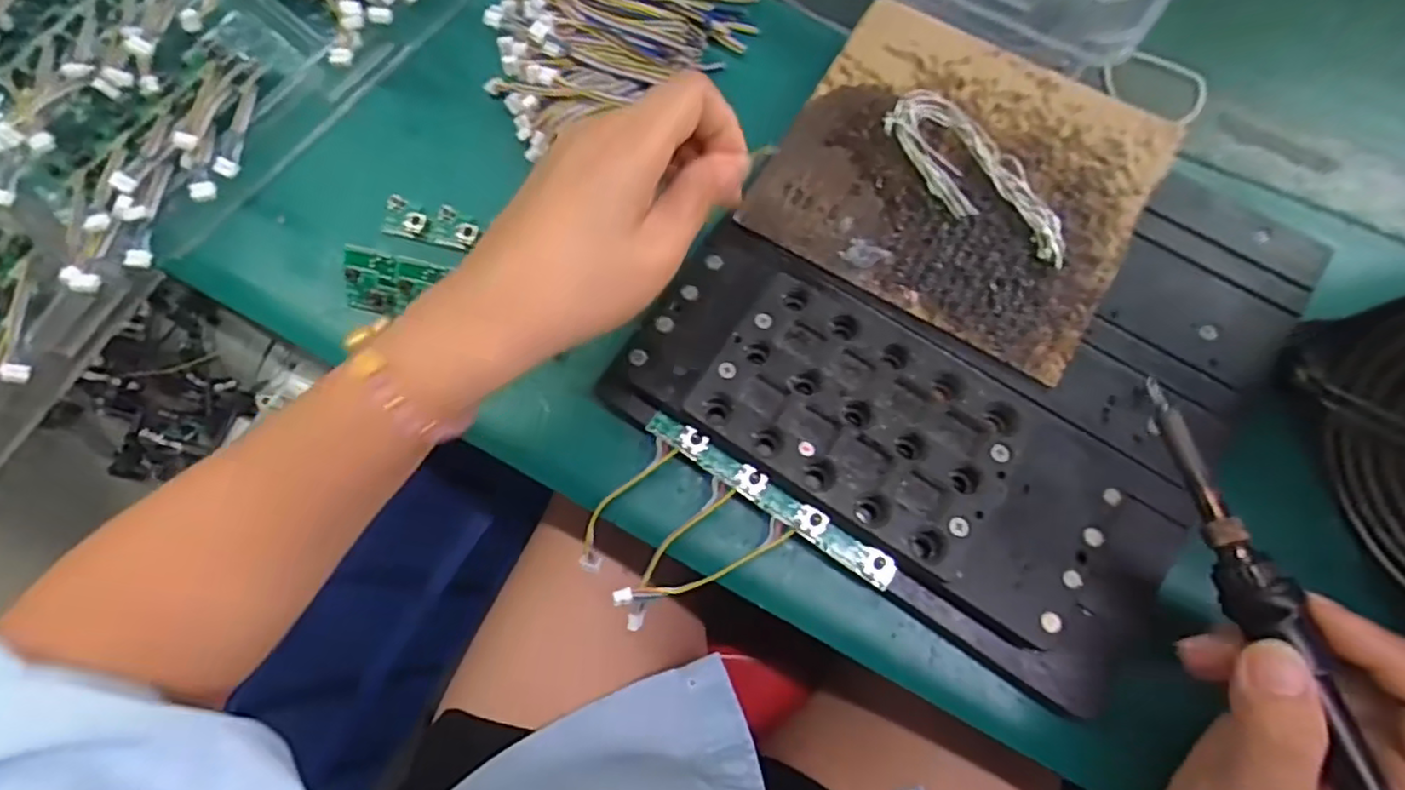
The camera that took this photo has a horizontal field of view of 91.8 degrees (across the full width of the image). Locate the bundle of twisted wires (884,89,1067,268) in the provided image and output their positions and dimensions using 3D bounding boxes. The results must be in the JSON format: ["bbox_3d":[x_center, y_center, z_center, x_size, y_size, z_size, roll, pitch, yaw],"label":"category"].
[{"bbox_3d":[0.127,-0.100,0.315,0.036,0.008,0.105,-36,75,-10],"label":"bundle of twisted wires"}]

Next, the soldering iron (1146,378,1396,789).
[{"bbox_3d":[0.183,0.096,0.216,0.022,0.035,0.209,-12,73,-3],"label":"soldering iron"}]

